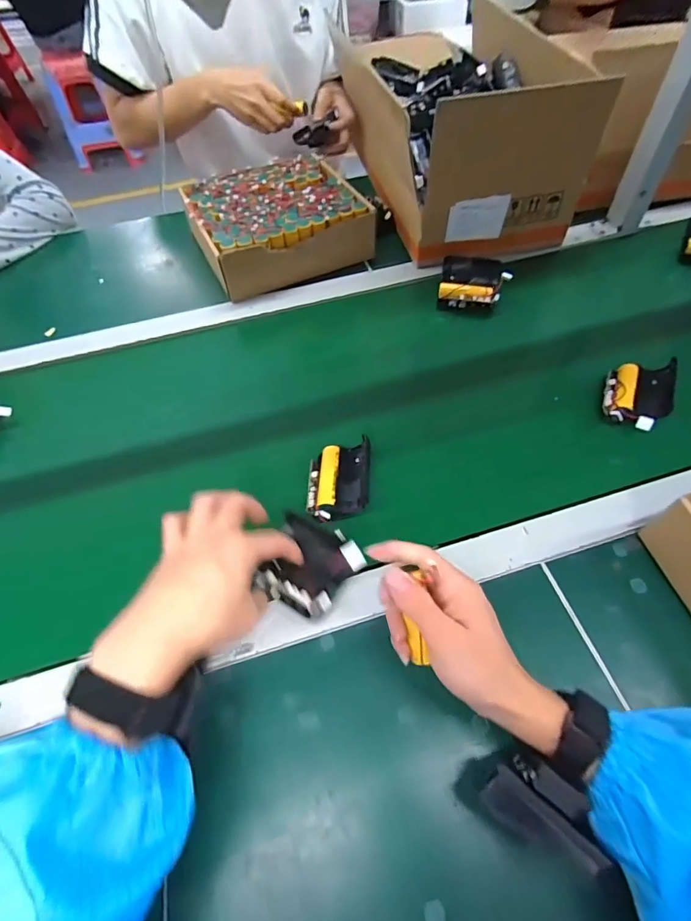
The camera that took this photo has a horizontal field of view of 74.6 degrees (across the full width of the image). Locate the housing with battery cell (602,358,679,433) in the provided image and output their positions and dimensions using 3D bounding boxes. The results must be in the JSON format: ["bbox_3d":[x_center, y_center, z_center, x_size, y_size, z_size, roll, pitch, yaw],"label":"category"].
[{"bbox_3d":[0.323,-0.073,0.499,0.065,0.026,0.098,-4,36,47],"label":"housing with battery cell"}]

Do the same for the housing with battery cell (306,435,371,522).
[{"bbox_3d":[-0.007,0.019,0.455,0.061,0.024,0.083,3,57,1],"label":"housing with battery cell"}]

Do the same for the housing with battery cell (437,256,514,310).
[{"bbox_3d":[0.177,-0.243,0.637,0.097,0.037,0.065,9,58,5],"label":"housing with battery cell"}]

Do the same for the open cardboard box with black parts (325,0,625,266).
[{"bbox_3d":[0.154,-0.529,0.721,0.265,0.201,0.419,-13,58,-8],"label":"open cardboard box with black parts"}]

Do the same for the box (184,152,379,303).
[{"bbox_3d":[-0.104,-0.372,0.700,0.235,0.066,0.229,-21,60,-13],"label":"box"}]

